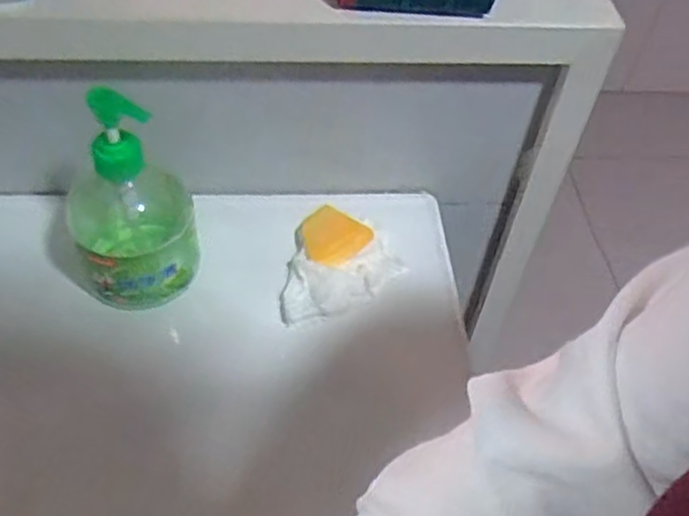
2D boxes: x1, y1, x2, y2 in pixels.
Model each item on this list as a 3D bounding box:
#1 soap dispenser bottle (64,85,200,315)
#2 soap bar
[{"bbox_3d":[-0.148,-0.039,0.478,0.081,0.163,0.079,-17,53,-18],"label":"soap dispenser bottle"},{"bbox_3d":[-0.008,-0.015,0.554,0.050,0.018,0.048,21,51,12],"label":"soap bar"}]

